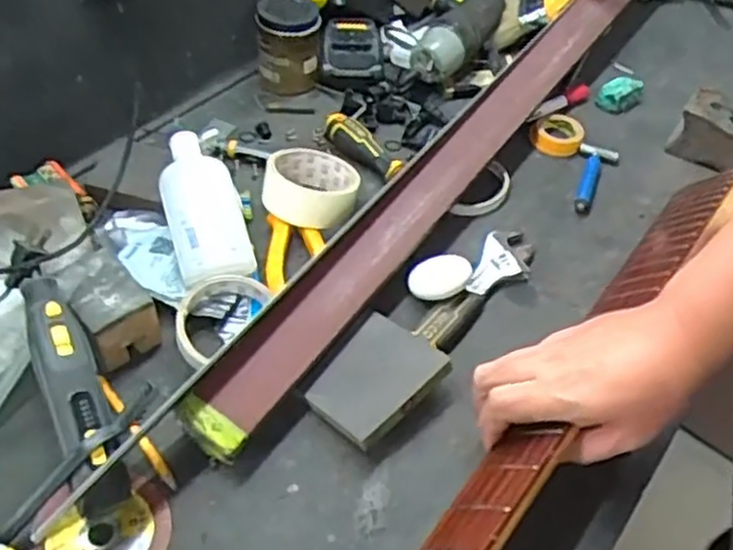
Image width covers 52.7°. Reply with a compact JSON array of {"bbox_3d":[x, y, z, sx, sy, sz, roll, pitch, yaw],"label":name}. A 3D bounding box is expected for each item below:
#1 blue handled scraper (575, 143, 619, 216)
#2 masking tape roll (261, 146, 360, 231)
[{"bbox_3d":[0.237,-0.102,0.772,0.041,0.010,0.115,19,48,11],"label":"blue handled scraper"},{"bbox_3d":[-0.052,-0.083,0.699,0.089,0.049,0.086,-1,27,-20],"label":"masking tape roll"}]

